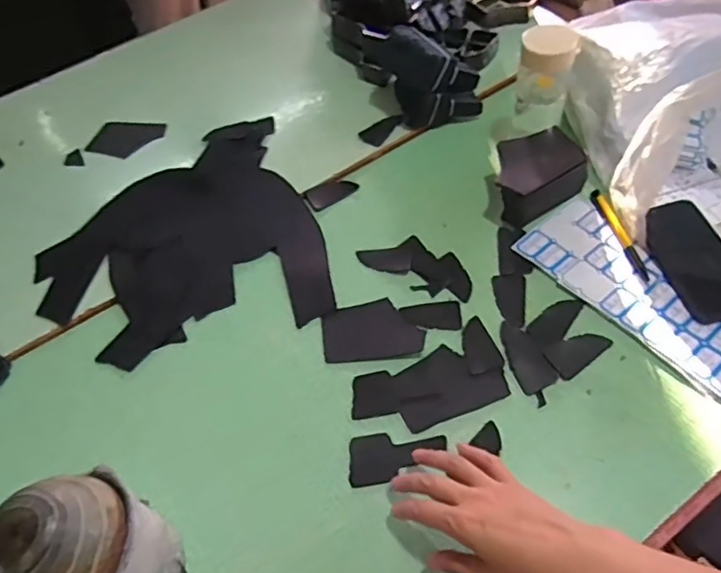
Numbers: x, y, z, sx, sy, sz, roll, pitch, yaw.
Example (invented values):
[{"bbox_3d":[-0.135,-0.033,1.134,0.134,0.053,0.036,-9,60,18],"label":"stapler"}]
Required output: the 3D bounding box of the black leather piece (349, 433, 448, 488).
[{"bbox_3d":[0.035,0.159,0.547,0.091,0.004,0.048,-11,52,8],"label":"black leather piece"}]

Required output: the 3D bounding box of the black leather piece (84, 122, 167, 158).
[{"bbox_3d":[-0.349,-0.220,0.874,0.109,0.004,0.075,8,55,14],"label":"black leather piece"}]

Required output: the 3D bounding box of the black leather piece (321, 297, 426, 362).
[{"bbox_3d":[0.012,0.047,0.630,0.104,0.004,0.073,-10,51,2],"label":"black leather piece"}]

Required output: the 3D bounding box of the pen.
[{"bbox_3d":[0.295,-0.064,0.666,0.014,0.009,0.139,-11,52,-1],"label":"pen"}]

